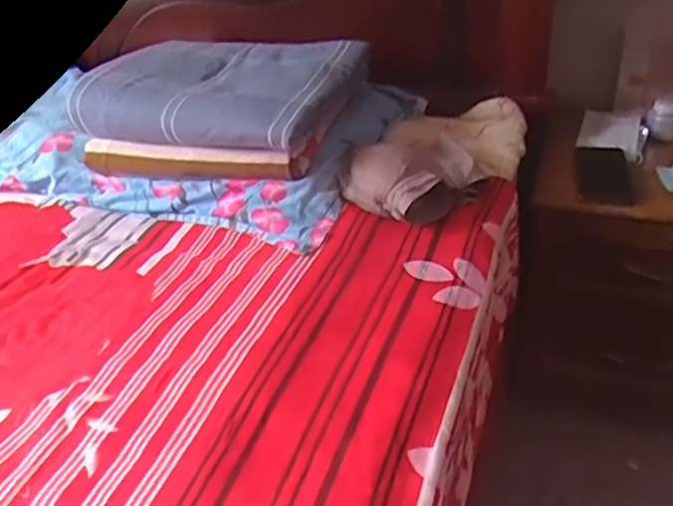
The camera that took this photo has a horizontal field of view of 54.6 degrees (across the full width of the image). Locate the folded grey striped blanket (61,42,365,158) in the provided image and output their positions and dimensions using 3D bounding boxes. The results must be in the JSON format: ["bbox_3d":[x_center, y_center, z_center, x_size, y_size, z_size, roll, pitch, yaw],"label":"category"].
[{"bbox_3d":[-0.175,-0.248,0.985,0.368,0.067,0.274,10,37,21],"label":"folded grey striped blanket"}]

